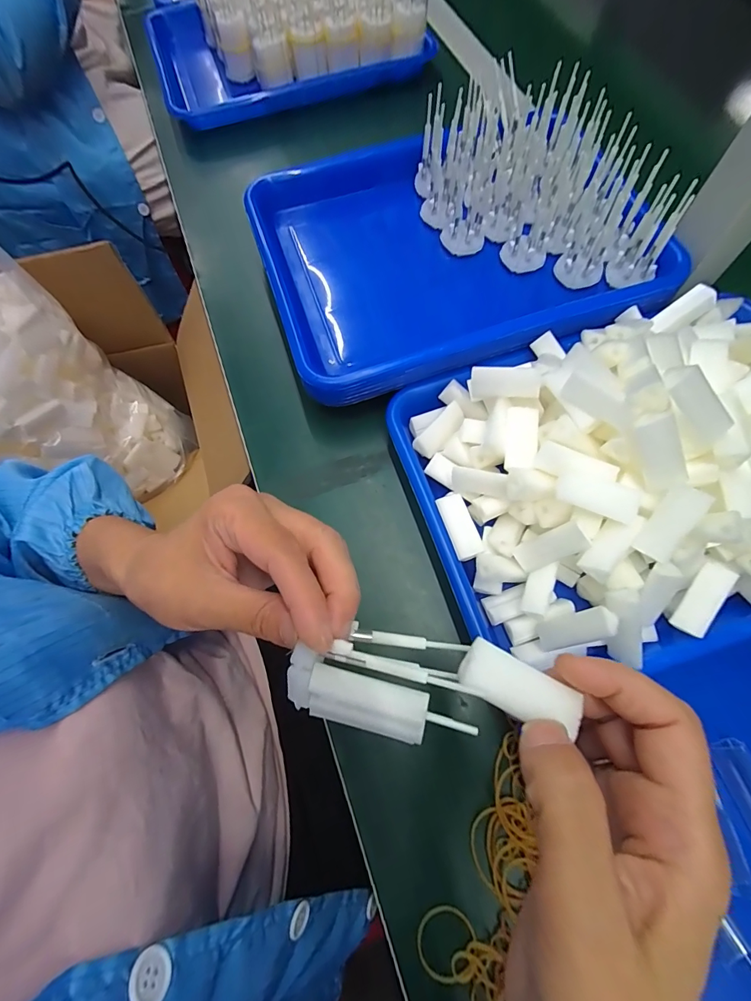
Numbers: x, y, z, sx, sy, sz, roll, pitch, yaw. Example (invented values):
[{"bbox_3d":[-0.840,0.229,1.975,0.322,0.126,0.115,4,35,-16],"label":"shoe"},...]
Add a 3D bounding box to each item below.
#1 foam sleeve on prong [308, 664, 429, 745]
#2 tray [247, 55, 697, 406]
[{"bbox_3d":[-0.003,0.079,0.160,0.045,0.016,0.021,11,71,6],"label":"foam sleeve on prong"},{"bbox_3d":[0.065,-0.229,0.371,0.323,0.075,0.250,-17,70,-4],"label":"tray"}]

